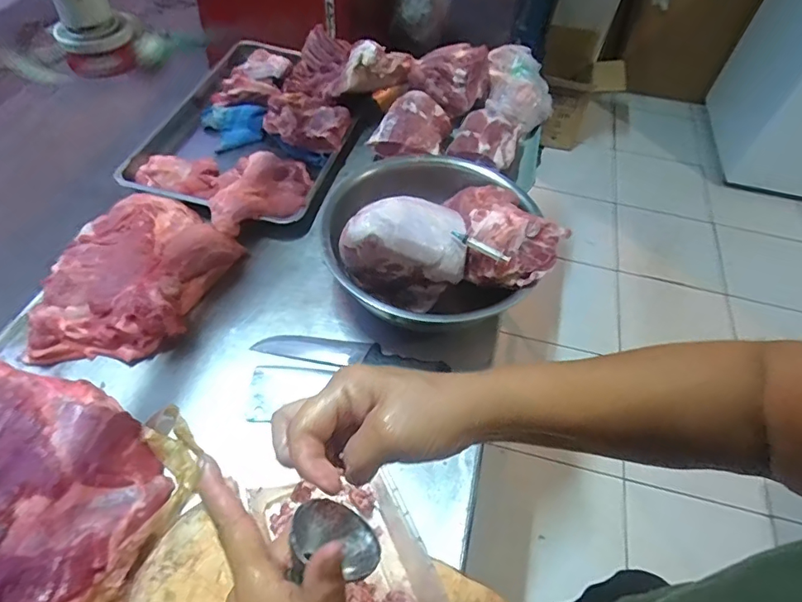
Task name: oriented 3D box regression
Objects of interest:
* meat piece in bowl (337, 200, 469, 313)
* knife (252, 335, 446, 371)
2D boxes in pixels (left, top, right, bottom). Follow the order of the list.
[{"bbox_3d":[0.001,-0.074,0.806,0.184,0.174,0.106,2,52,-4],"label":"meat piece in bowl"},{"bbox_3d":[-0.083,0.082,0.811,0.307,0.034,0.050,11,52,2],"label":"knife"}]

